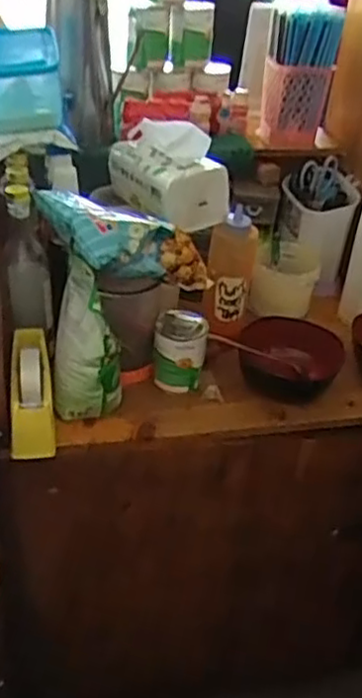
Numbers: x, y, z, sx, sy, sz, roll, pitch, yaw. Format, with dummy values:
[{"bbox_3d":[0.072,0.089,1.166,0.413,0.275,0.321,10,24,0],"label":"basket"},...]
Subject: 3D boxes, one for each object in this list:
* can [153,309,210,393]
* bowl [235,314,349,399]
[{"bbox_3d":[-0.002,0.010,1.002,0.073,0.114,0.067,3,38,-3],"label":"can"},{"bbox_3d":[0.166,0.016,1.036,0.155,0.052,0.142,3,38,-3],"label":"bowl"}]

